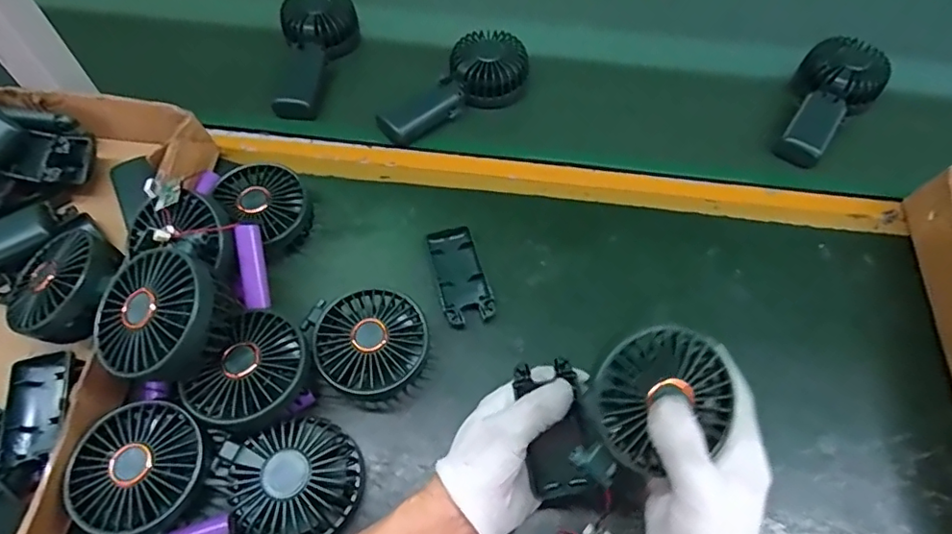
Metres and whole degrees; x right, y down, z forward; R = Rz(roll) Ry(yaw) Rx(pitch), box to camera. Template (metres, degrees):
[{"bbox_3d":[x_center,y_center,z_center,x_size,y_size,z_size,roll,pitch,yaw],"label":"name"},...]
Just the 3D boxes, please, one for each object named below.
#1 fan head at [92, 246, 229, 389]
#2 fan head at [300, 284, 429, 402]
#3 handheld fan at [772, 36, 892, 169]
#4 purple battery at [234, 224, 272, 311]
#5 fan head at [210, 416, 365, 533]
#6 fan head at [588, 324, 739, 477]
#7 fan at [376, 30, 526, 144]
[{"bbox_3d":[-0.212,0.033,0.372,0.089,0.052,0.089,32,80,25],"label":"fan head"},{"bbox_3d":[-0.084,0.061,0.432,0.086,0.045,0.096,-26,62,-16],"label":"fan head"},{"bbox_3d":[0.377,-0.186,0.585,0.082,0.043,0.164,40,66,21],"label":"handheld fan"},{"bbox_3d":[-0.176,0.000,0.420,0.019,0.015,0.065,-9,93,-6],"label":"purple battery"},{"bbox_3d":[-0.131,0.148,0.380,0.095,0.047,0.087,28,62,16],"label":"fan head"},{"bbox_3d":[0.108,0.077,0.329,0.081,0.034,0.081,0,94,-6],"label":"fan head"},{"bbox_3d":[-0.021,-0.196,0.584,0.179,0.043,0.078,-39,66,-22],"label":"fan"}]

